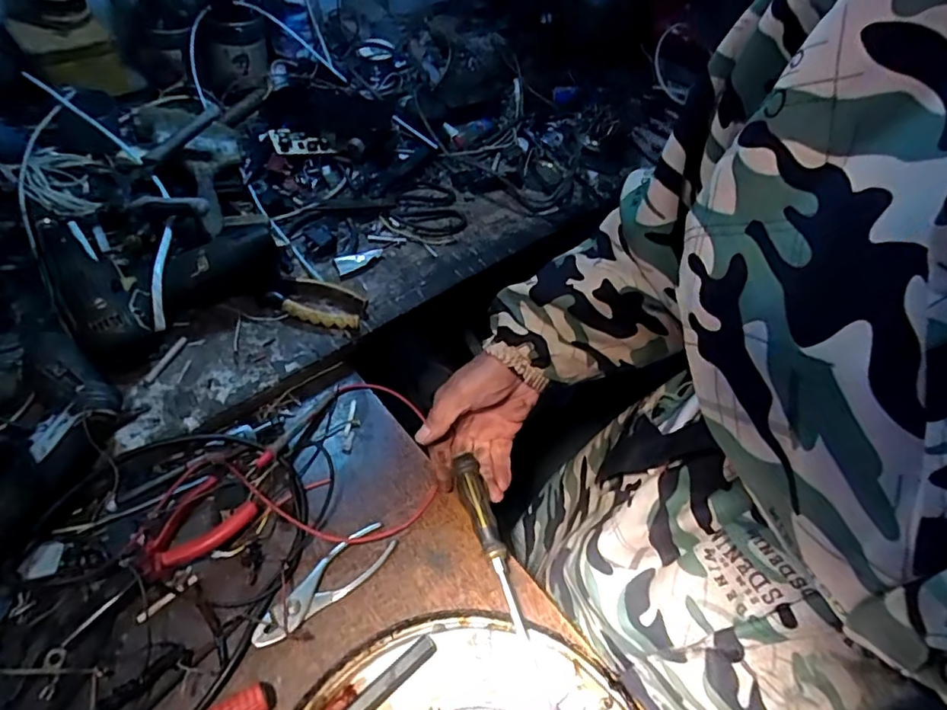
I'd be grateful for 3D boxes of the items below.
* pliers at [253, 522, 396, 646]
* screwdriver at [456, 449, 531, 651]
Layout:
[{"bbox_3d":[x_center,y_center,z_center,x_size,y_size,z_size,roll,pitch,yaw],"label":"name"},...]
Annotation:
[{"bbox_3d":[-0.118,0.188,0.455,0.037,0.006,0.125,46,53,8],"label":"pliers"},{"bbox_3d":[0.015,0.165,0.481,0.022,0.028,0.155,-16,65,-13],"label":"screwdriver"}]

